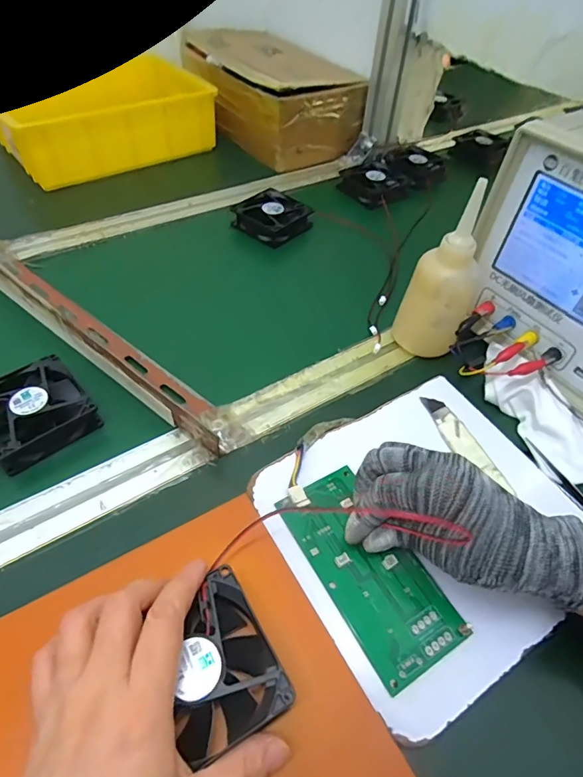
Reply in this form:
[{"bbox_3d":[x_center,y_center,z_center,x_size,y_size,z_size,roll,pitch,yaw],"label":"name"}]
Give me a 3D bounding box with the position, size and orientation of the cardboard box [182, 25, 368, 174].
[{"bbox_3d":[-0.035,-0.476,0.747,0.185,0.114,0.284,-27,57,-24],"label":"cardboard box"}]

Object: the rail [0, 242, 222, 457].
[{"bbox_3d":[-0.200,-0.058,0.435,0.383,0.034,0.050,34,56,22],"label":"rail"}]

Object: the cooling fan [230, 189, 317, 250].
[{"bbox_3d":[-0.027,-0.226,0.597,0.082,0.027,0.076,34,56,22],"label":"cooling fan"}]

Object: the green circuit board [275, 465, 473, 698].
[{"bbox_3d":[0.049,0.117,0.304,0.063,0.009,0.132,-26,58,-24],"label":"green circuit board"}]

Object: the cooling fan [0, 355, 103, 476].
[{"bbox_3d":[-0.213,0.015,0.377,0.078,0.023,0.084,-31,58,-26],"label":"cooling fan"}]

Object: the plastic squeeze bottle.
[{"bbox_3d":[0.143,-0.101,0.420,0.062,0.148,0.070,26,53,17],"label":"plastic squeeze bottle"}]

